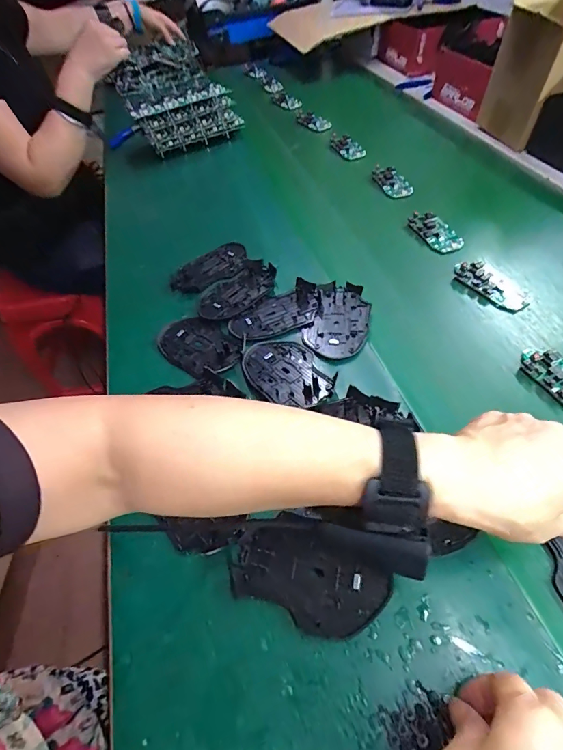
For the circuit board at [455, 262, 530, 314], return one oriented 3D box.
[{"bbox_3d":[0.258,-0.112,0.481,0.039,0.015,0.096,-34,57,-19],"label":"circuit board"}]

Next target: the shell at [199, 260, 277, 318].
[{"bbox_3d":[-0.058,-0.111,0.507,0.112,0.014,0.073,-34,57,-19],"label":"shell"}]

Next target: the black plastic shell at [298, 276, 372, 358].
[{"bbox_3d":[0.064,-0.068,0.459,0.081,0.019,0.113,-6,53,1],"label":"black plastic shell"}]

